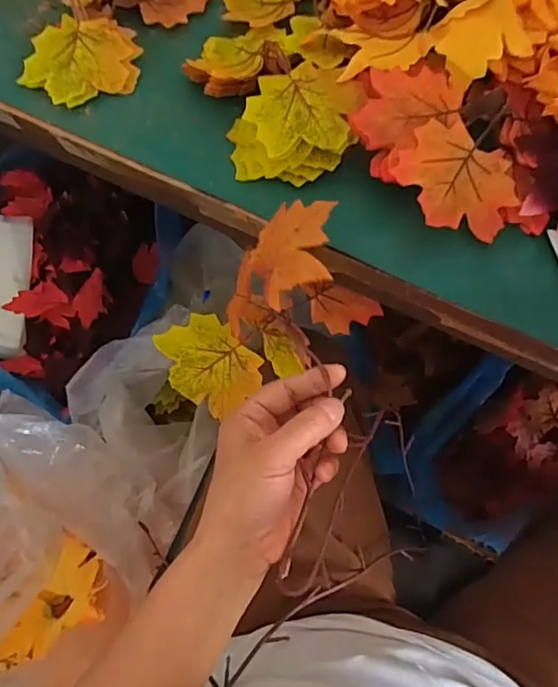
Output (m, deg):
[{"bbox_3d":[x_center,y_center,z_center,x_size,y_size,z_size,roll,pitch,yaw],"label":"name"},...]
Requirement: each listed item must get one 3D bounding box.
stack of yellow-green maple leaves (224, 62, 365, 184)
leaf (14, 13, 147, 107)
[{"bbox_3d":[0.012,-0.171,0.408,0.096,0.030,0.092,10,69,6],"label":"stack of yellow-green maple leaves"},{"bbox_3d":[-0.171,-0.241,0.450,0.097,0.023,0.081,0,68,2],"label":"leaf"}]

